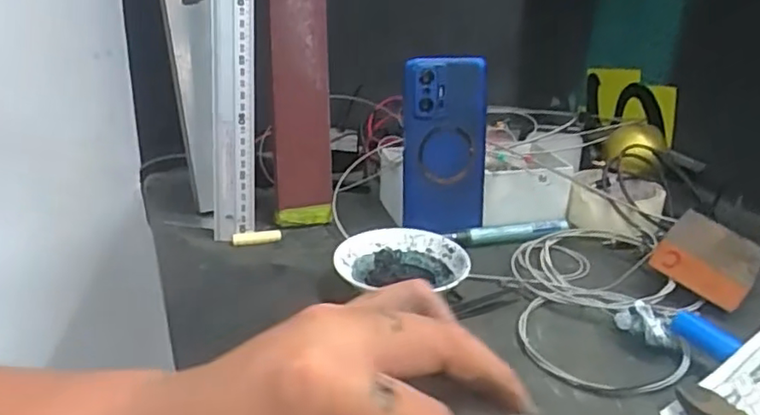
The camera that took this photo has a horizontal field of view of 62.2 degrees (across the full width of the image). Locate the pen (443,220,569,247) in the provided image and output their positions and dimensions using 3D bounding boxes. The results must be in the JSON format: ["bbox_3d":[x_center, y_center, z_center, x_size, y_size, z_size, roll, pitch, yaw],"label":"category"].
[{"bbox_3d":[0.120,0.025,0.586,0.120,0.013,0.017,-4,23,-11],"label":"pen"}]

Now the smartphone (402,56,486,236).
[{"bbox_3d":[0.059,-0.054,0.572,0.076,0.159,0.011,-3,19,-11],"label":"smartphone"}]

